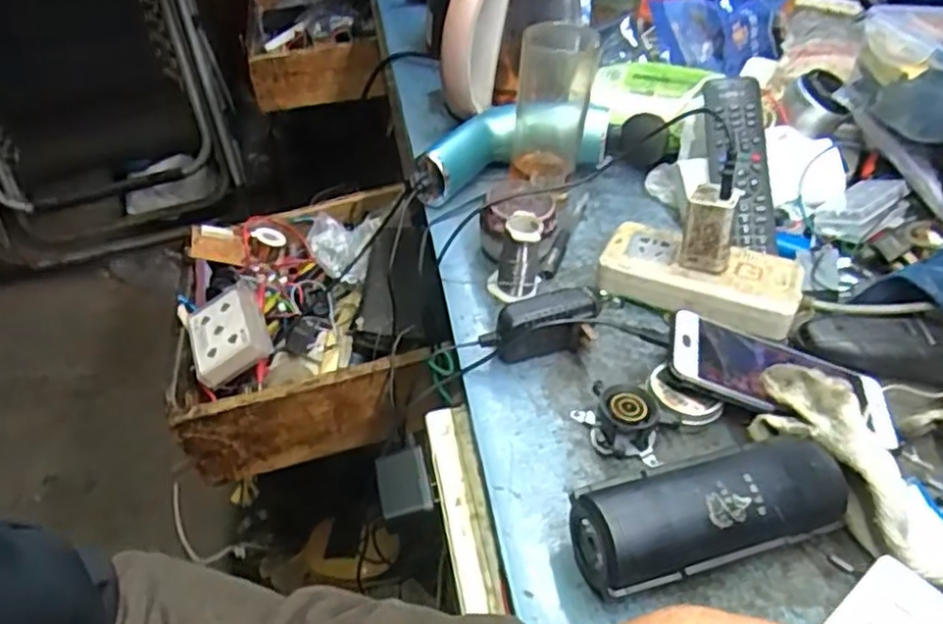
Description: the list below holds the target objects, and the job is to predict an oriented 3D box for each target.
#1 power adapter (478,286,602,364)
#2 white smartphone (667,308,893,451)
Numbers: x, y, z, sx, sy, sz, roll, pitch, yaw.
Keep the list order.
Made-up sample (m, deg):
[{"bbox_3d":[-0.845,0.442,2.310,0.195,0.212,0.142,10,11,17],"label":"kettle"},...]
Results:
[{"bbox_3d":[0.049,0.011,0.505,0.085,0.039,0.029,-9,43,-16],"label":"power adapter"},{"bbox_3d":[0.210,0.040,0.488,0.147,0.014,0.083,19,36,4],"label":"white smartphone"}]

